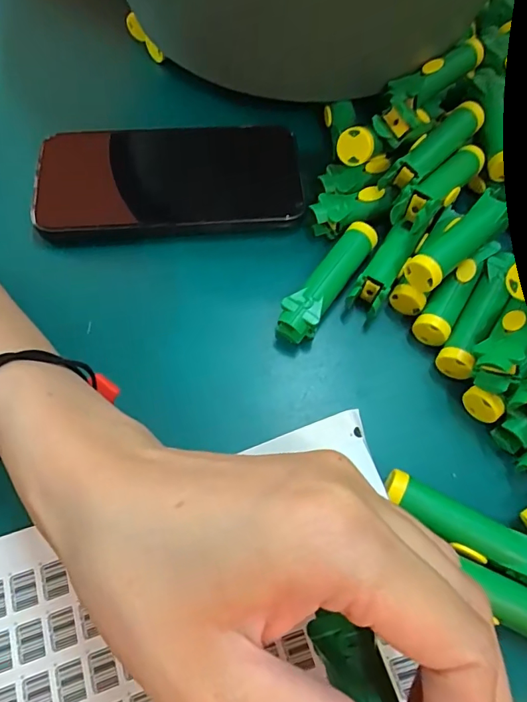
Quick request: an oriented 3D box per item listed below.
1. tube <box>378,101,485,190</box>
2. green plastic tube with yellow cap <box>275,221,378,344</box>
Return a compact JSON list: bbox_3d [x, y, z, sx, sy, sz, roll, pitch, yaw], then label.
[{"bbox_3d":[0.102,-0.121,0.283,0.019,0.021,0.075,42,70,15],"label":"tube"},{"bbox_3d":[0.037,-0.039,0.270,0.020,0.024,0.082,33,68,11],"label":"green plastic tube with yellow cap"}]

